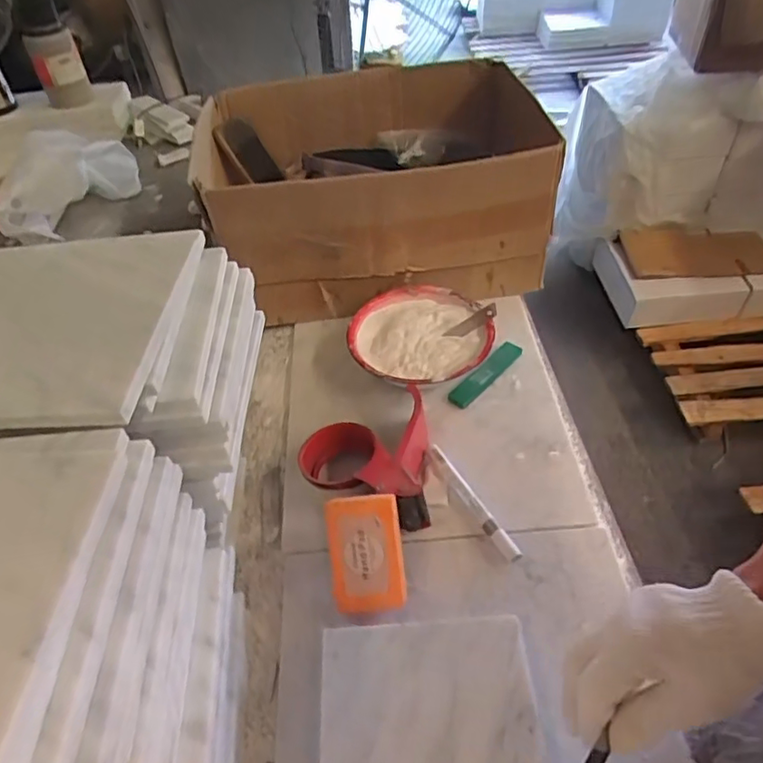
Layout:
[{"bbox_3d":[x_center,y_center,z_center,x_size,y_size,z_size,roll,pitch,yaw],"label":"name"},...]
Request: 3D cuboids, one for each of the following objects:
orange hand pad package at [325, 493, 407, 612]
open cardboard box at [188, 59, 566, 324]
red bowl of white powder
[{"bbox_3d":[-0.013,0.150,0.528,0.062,0.016,0.097,-6,86,-2],"label":"orange hand pad package"},{"bbox_3d":[0.004,-0.317,0.870,0.457,0.196,0.406,-6,48,-1],"label":"open cardboard box"},{"bbox_3d":[0.050,-0.049,0.734,0.162,0.056,0.169,-2,48,3],"label":"red bowl of white powder"}]

